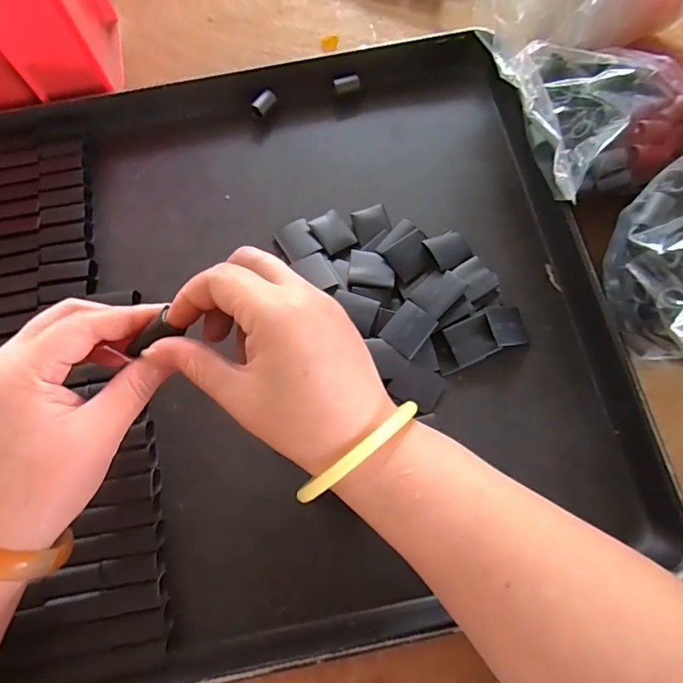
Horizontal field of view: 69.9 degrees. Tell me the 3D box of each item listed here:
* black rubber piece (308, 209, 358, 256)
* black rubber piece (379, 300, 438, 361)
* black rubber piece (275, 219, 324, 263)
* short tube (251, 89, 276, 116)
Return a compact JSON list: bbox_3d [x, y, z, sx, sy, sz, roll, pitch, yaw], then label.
[{"bbox_3d":[-0.006,-0.078,0.346,0.024,0.004,0.032,-30,74,-8],"label":"black rubber piece"},{"bbox_3d":[0.043,-0.007,0.313,0.025,0.005,0.032,36,77,12],"label":"black rubber piece"},{"bbox_3d":[-0.031,-0.071,0.344,0.025,0.004,0.031,-29,74,-8],"label":"black rubber piece"},{"bbox_3d":[-0.060,-0.185,0.380,0.011,0.011,0.019,41,76,15],"label":"short tube"}]

